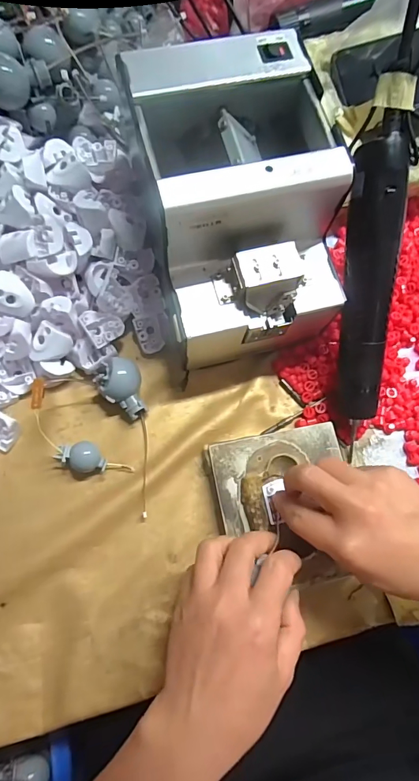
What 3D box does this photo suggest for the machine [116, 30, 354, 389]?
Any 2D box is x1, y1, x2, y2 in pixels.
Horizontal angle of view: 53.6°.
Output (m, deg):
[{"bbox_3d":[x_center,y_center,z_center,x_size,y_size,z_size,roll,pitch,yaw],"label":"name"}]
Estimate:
[{"bbox_3d":[0.023,-0.130,0.328,0.123,0.147,0.176,-12,75,-6],"label":"machine"}]

